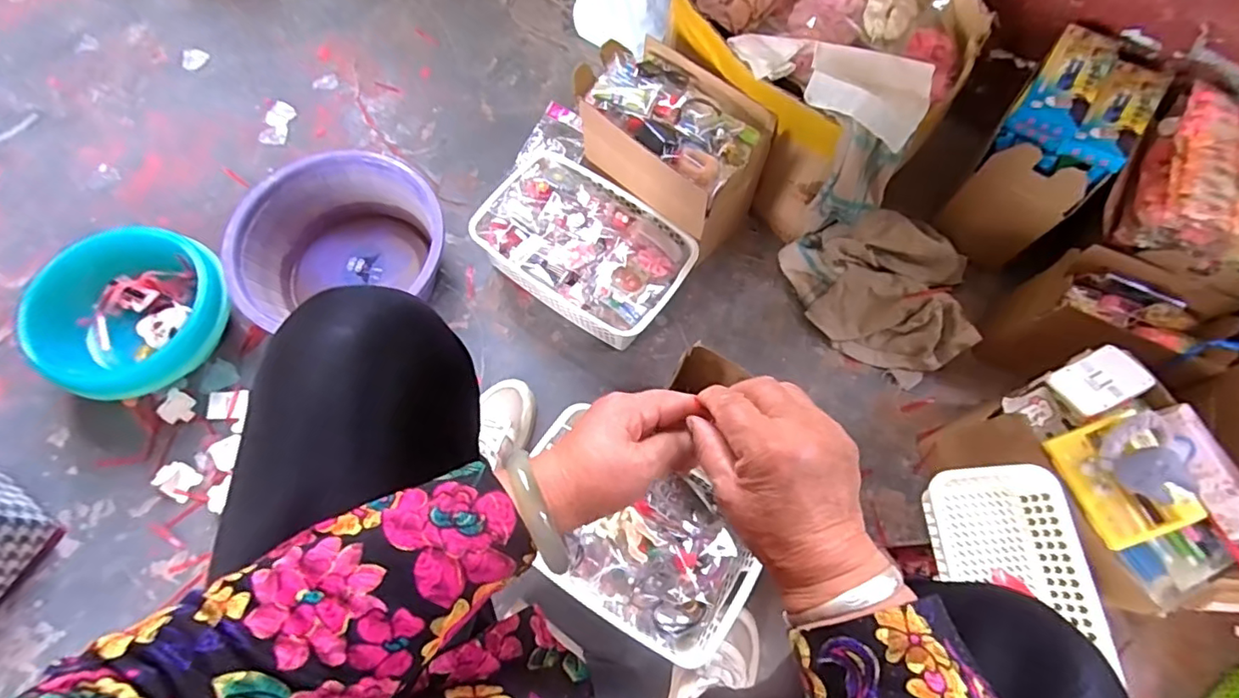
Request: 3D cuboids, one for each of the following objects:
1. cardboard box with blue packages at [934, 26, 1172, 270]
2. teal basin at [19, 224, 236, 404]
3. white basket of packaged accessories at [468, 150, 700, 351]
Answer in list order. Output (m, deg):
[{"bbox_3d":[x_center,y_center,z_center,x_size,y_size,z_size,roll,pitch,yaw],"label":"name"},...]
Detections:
[{"bbox_3d":[0.620,-0.300,0.823,0.149,0.221,0.268,35,72,10],"label":"cardboard box with blue packages"},{"bbox_3d":[-0.655,-0.043,0.771,0.210,0.119,0.238,37,72,10],"label":"teal basin"},{"bbox_3d":[-0.050,-0.145,0.836,0.293,0.101,0.196,34,72,10],"label":"white basket of packaged accessories"}]

